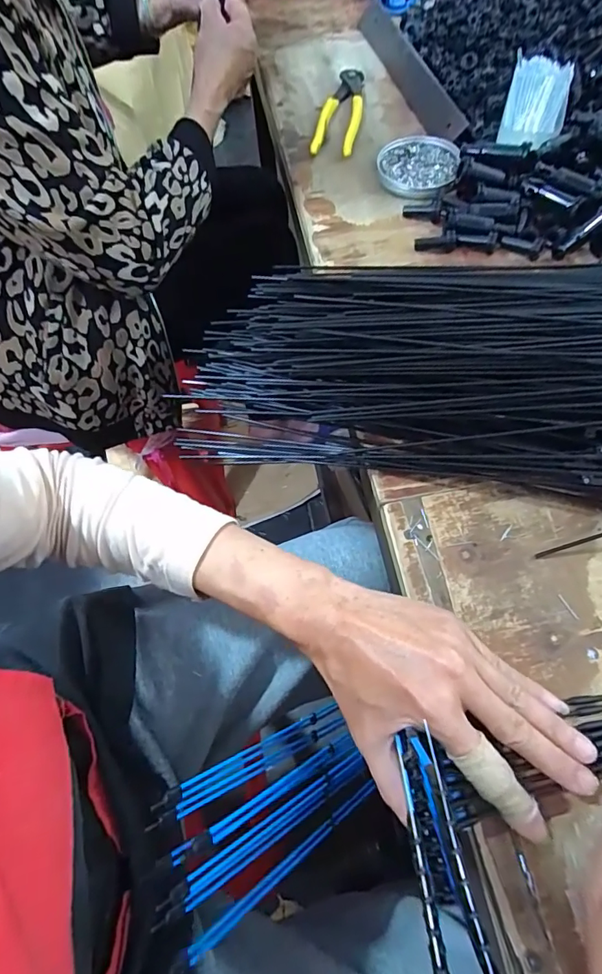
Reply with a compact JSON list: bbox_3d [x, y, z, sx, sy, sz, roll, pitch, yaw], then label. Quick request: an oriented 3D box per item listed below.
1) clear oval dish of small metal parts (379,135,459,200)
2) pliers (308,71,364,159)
[{"bbox_3d":[0.129,-0.355,0.521,0.086,0.016,0.100,14,67,8],"label":"clear oval dish of small metal parts"},{"bbox_3d":[0.050,-0.456,0.570,0.047,0.014,0.172,9,66,6],"label":"pliers"}]

